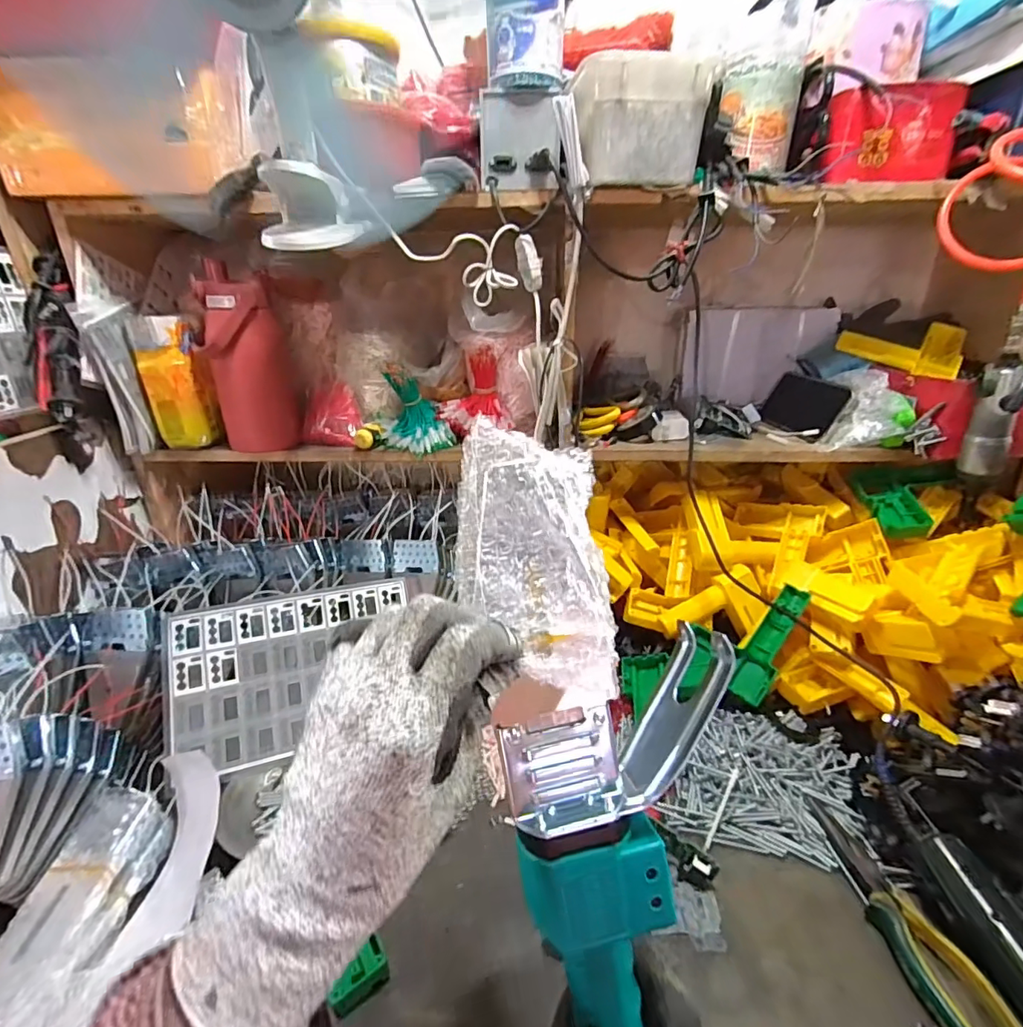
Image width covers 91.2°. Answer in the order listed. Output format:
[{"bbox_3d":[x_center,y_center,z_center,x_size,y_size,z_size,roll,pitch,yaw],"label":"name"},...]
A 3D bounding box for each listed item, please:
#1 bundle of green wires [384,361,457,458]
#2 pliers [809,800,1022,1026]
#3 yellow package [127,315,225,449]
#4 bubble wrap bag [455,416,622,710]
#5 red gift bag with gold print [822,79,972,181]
[{"bbox_3d":[-0.127,-0.141,0.682,0.091,0.108,0.044,-4,24,-7],"label":"bundle of green wires"},{"bbox_3d":[0.321,0.338,0.419,0.051,0.020,0.189,-5,25,-11],"label":"pliers"},{"bbox_3d":[-0.443,-0.171,0.667,0.077,0.160,0.041,-16,28,-30],"label":"yellow package"},{"bbox_3d":[0.012,0.027,0.254,0.075,0.141,0.016,-6,-1,-10],"label":"bubble wrap bag"},{"bbox_3d":[0.396,-0.398,0.522,0.136,0.085,0.033,0,20,4],"label":"red gift bag with gold print"}]

